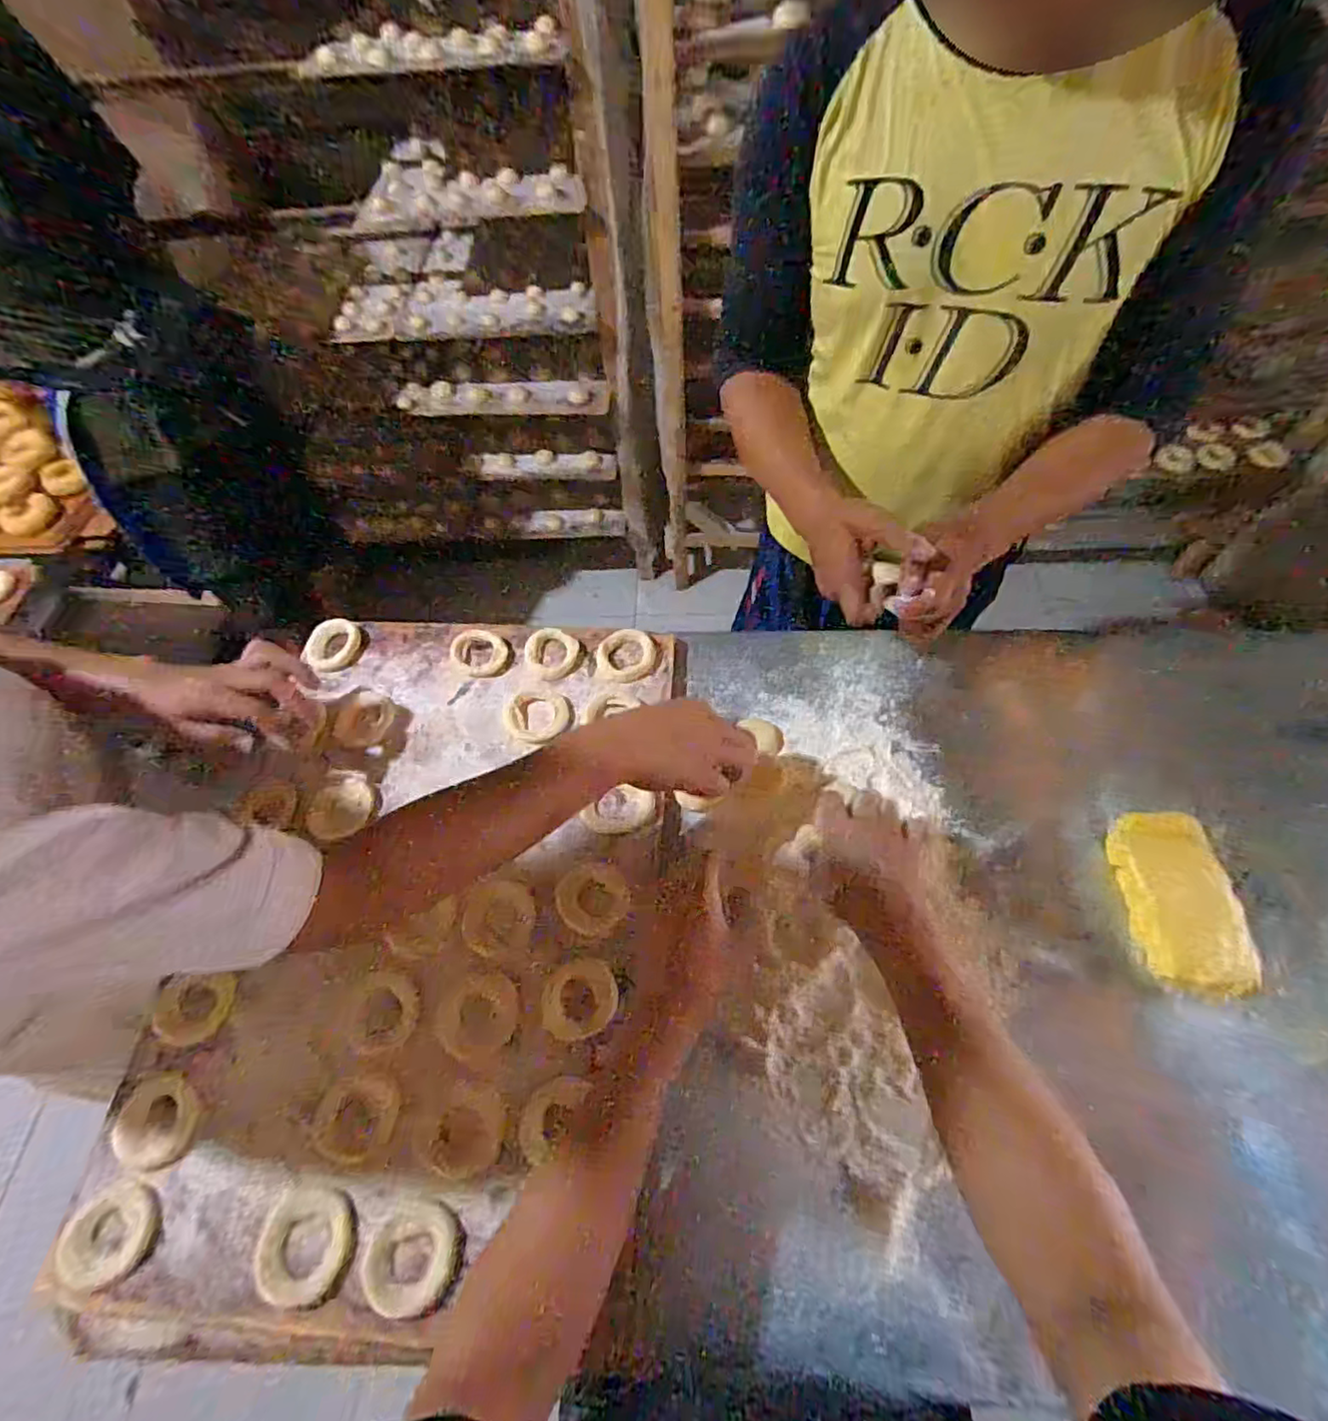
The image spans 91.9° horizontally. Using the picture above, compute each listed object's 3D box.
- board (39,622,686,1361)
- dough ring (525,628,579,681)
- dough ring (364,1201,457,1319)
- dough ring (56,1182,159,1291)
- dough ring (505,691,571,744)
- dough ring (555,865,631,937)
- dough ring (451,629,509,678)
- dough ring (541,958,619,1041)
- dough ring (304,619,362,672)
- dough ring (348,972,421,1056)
[{"bbox_3d":[-0.213,0.173,0.594,0.430,0.040,0.609,0,58,2],"label":"board"},{"bbox_3d":[-0.126,-0.064,0.723,0.057,0.013,0.058,-2,59,3],"label":"dough ring"},{"bbox_3d":[-0.178,0.389,0.458,0.060,0.020,0.060,-2,59,3],"label":"dough ring"},{"bbox_3d":[-0.404,0.380,0.467,0.060,0.008,0.062,-2,59,3],"label":"dough ring"},{"bbox_3d":[-0.135,0.005,0.683,0.068,0.009,0.061,26,64,18],"label":"dough ring"},{"bbox_3d":[-0.066,0.172,0.592,0.060,0.009,0.062,-2,59,3],"label":"dough ring"},{"bbox_3d":[-0.209,-0.066,0.728,0.067,0.008,0.055,26,64,18],"label":"dough ring"},{"bbox_3d":[-0.071,0.245,0.546,0.062,0.013,0.062,-2,59,3],"label":"dough ring"},{"bbox_3d":[-0.380,-0.075,0.736,0.063,0.015,0.066,-2,59,3],"label":"dough ring"},{"bbox_3d":[-0.233,0.252,0.533,0.055,0.007,0.060,-2,59,3],"label":"dough ring"}]

